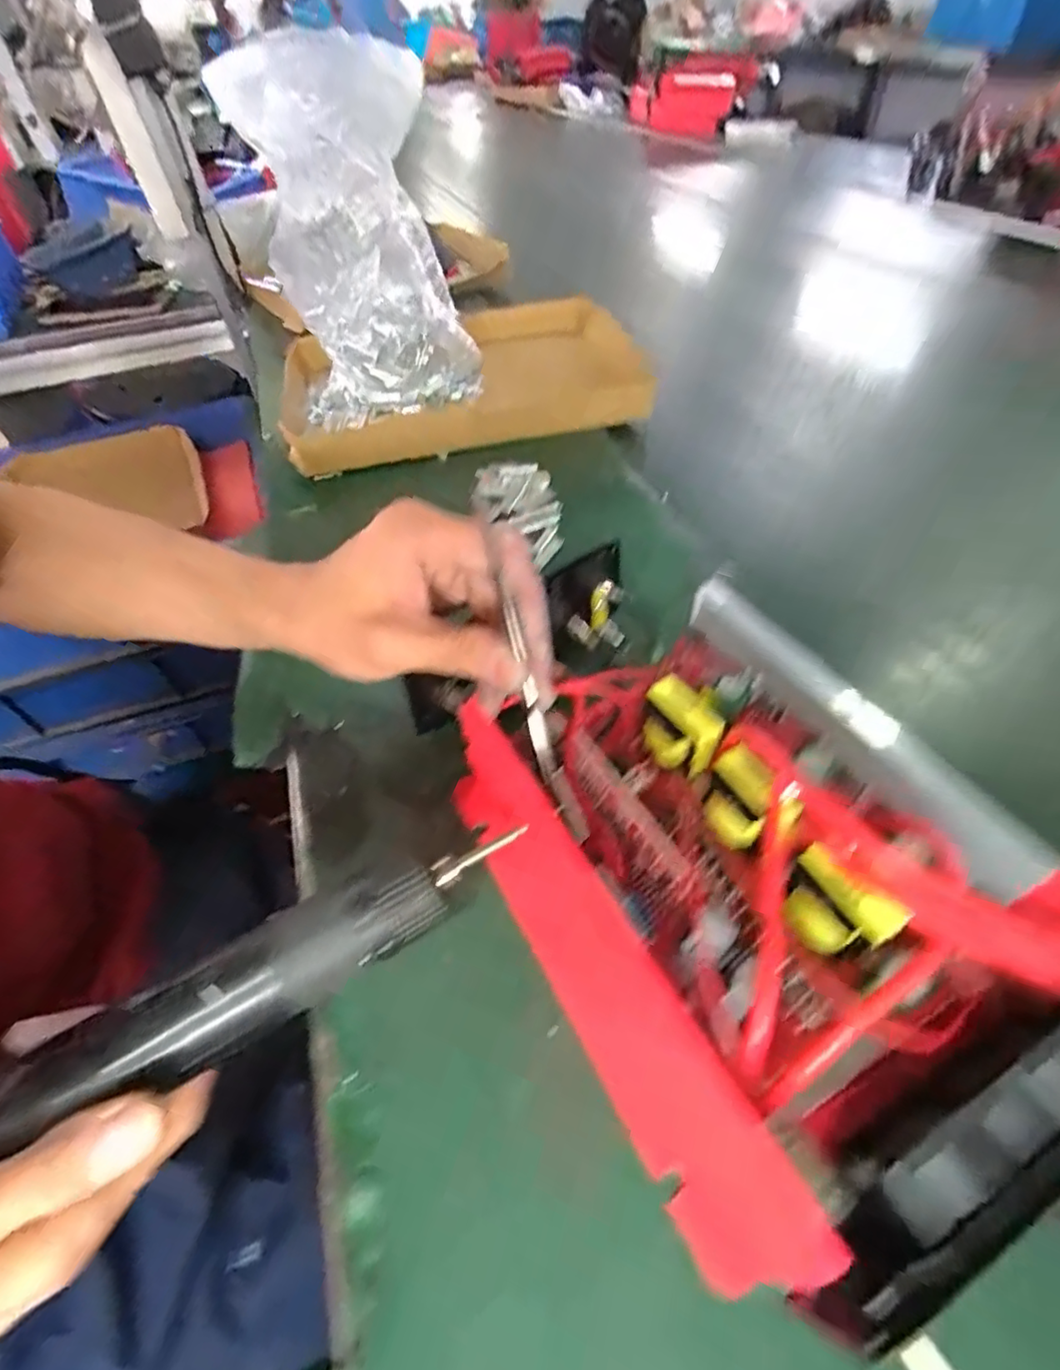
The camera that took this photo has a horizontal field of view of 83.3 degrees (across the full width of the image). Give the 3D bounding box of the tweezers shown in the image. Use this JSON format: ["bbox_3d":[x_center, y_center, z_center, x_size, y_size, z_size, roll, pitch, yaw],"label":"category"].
[{"bbox_3d":[0.000,0.000,0.238,0.009,0.132,0.009,-16,5,-9],"label":"tweezers"}]

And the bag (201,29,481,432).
[{"bbox_3d":[-0.140,-0.363,0.517,0.167,0.211,0.139,-12,49,-6],"label":"bag"}]

